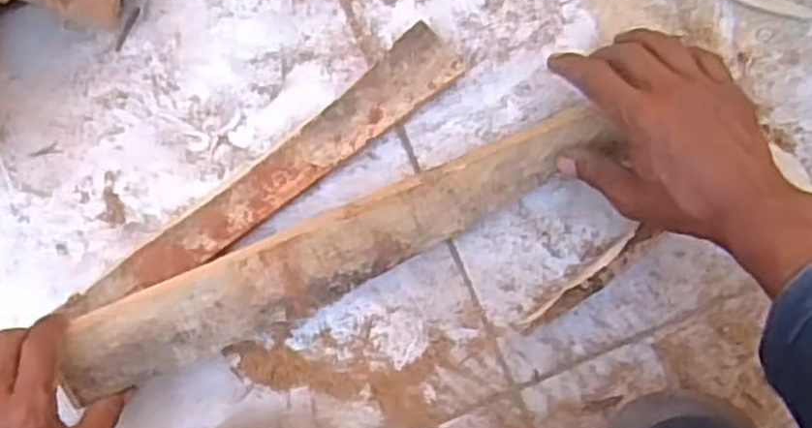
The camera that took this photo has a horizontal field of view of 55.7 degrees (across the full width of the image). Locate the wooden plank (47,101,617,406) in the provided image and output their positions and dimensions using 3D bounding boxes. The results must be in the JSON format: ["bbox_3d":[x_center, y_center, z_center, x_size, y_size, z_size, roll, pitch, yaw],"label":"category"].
[{"bbox_3d":[-0.042,0.024,0.497,0.370,0.013,0.056,-23,113,-3],"label":"wooden plank"}]

